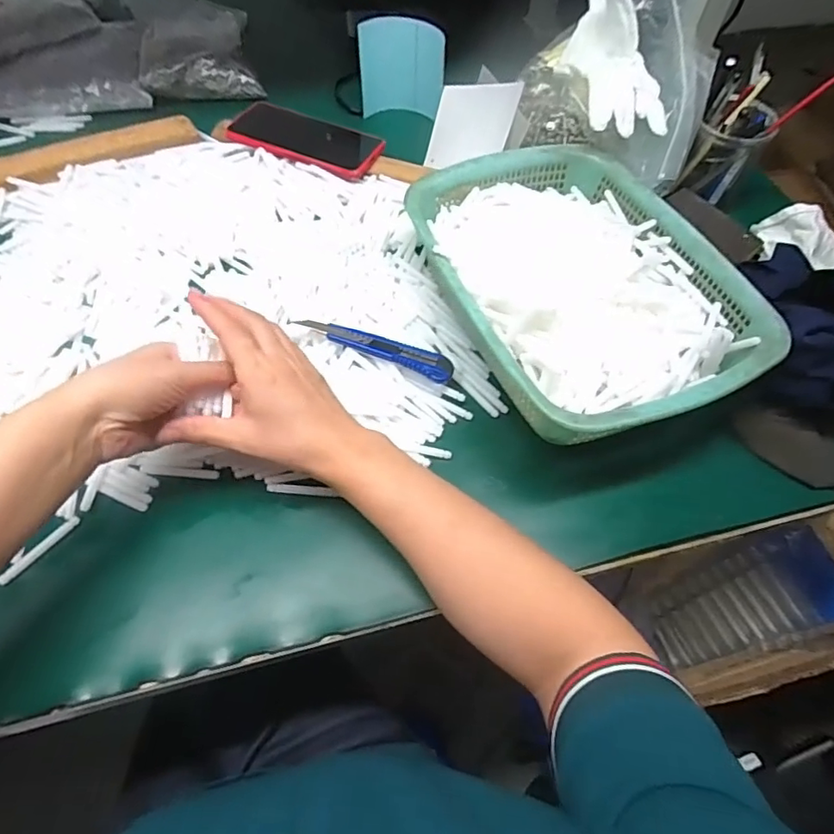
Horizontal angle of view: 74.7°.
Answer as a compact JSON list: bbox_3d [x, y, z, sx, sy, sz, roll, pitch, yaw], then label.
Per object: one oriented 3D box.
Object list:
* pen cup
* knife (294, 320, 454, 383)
[{"bbox_3d":[0.315,-0.277,0.560,0.065,0.086,0.060,22,61,9],"label":"pen cup"},{"bbox_3d":[-0.034,-0.059,0.466,0.137,0.020,0.023,22,61,9],"label":"knife"}]

